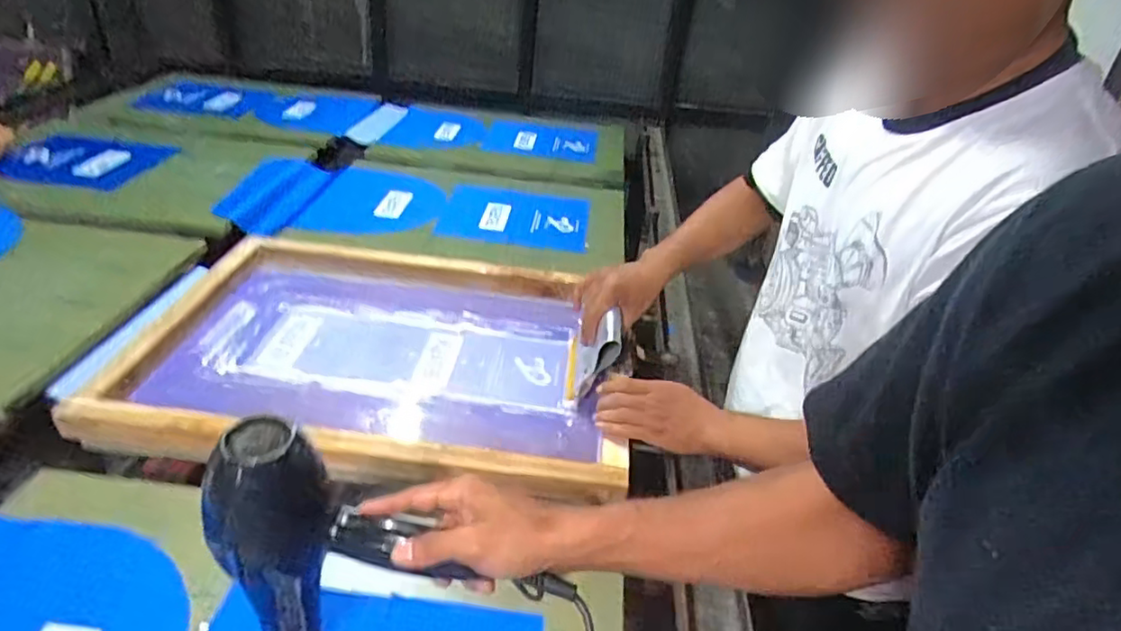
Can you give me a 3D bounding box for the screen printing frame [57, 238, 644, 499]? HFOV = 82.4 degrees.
[{"bbox_3d":[-0.232,0.045,0.904,0.608,0.043,0.446,6,33,0],"label":"screen printing frame"}]

